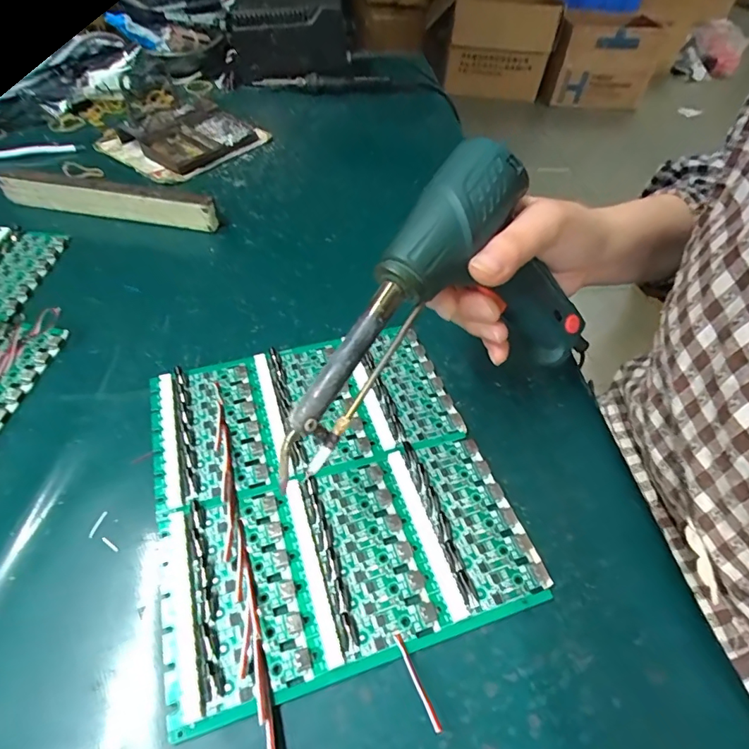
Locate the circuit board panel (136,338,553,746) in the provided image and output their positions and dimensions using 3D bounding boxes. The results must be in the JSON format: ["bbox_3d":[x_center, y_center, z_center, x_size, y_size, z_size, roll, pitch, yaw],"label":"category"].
[{"bbox_3d":[-0.031,0.058,0.281,0.190,0.009,0.205,-13,51,-14],"label":"circuit board panel"}]

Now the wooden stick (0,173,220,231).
[{"bbox_3d":[-0.249,-0.165,0.446,0.204,0.035,0.019,8,49,4],"label":"wooden stick"}]

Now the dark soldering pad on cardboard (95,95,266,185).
[{"bbox_3d":[-0.225,-0.281,0.552,0.148,0.031,0.146,31,54,21],"label":"dark soldering pad on cardboard"}]

